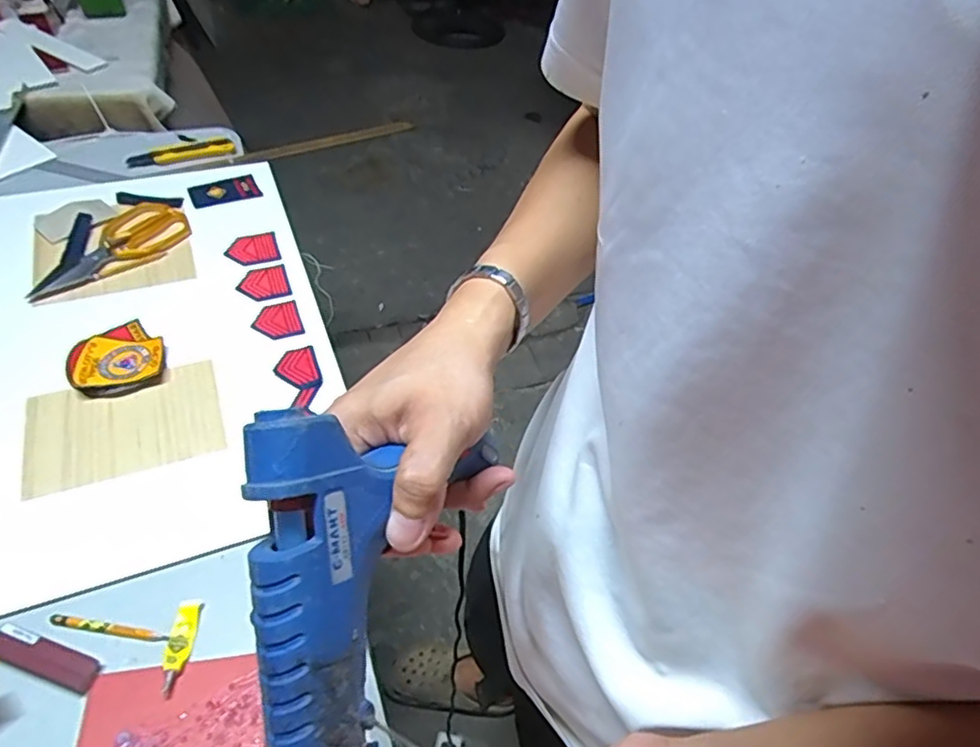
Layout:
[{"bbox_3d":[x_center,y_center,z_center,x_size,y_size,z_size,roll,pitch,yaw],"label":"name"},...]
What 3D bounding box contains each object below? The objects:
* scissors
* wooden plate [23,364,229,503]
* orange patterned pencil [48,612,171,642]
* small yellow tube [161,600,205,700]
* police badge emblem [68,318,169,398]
[{"bbox_3d":[-0.529,-0.174,0.870,0.100,0.015,0.232,29,51,18],"label":"scissors"},{"bbox_3d":[-0.404,0.054,0.696,0.193,0.009,0.125,-15,52,-18],"label":"wooden plate"},{"bbox_3d":[-0.340,0.227,0.560,0.098,0.010,0.012,8,49,2],"label":"orange patterned pencil"},{"bbox_3d":[-0.276,0.240,0.557,0.025,0.006,0.079,2,49,-3],"label":"small yellow tube"},{"bbox_3d":[-0.440,-0.018,0.739,0.100,0.025,0.099,-25,56,-25],"label":"police badge emblem"}]

